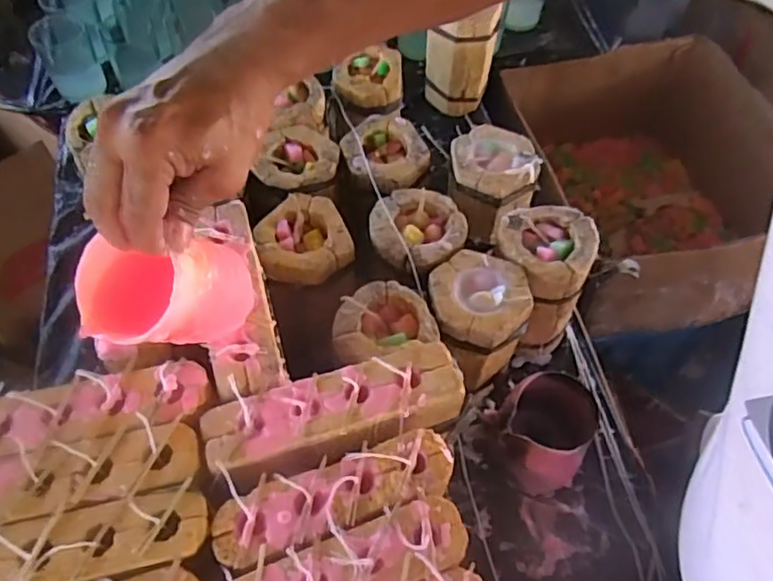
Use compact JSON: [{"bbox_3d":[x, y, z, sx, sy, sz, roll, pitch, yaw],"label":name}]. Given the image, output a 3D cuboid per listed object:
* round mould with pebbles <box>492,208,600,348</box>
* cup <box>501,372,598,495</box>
[{"bbox_3d":[0.157,-0.011,0.661,0.101,0.139,0.088,10,57,3],"label":"round mould with pebbles"},{"bbox_3d":[0.152,0.140,0.602,0.076,0.107,0.080,2,56,-2],"label":"cup"}]

